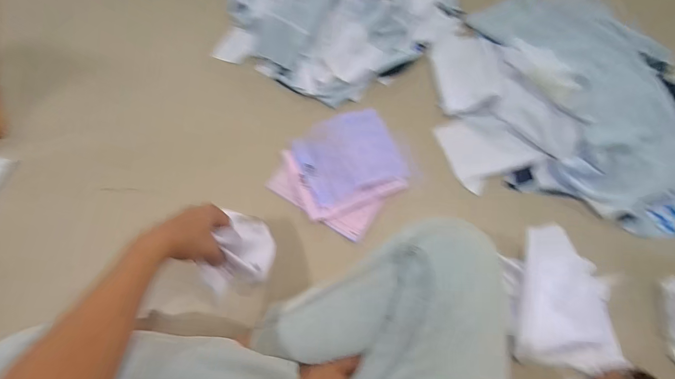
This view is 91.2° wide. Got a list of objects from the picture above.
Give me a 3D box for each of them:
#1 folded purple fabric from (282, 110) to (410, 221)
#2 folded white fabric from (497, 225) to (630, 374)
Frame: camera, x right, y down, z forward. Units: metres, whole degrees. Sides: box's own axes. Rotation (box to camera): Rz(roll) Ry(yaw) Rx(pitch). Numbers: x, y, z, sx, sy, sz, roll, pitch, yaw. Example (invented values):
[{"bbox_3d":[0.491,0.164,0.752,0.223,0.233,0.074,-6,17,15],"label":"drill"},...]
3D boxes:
[{"bbox_3d":[0.012,-0.058,0.631,0.205,0.028,0.194,-19,71,-7],"label":"folded purple fabric"},{"bbox_3d":[0.359,0.171,0.549,0.168,0.022,0.218,4,70,1],"label":"folded white fabric"}]

